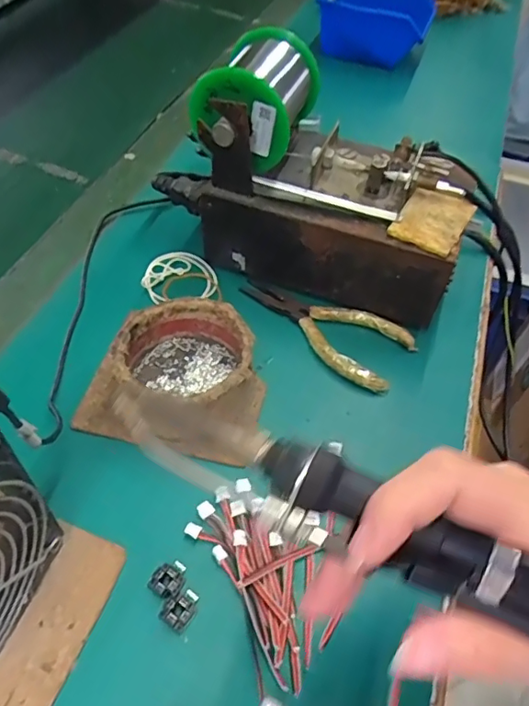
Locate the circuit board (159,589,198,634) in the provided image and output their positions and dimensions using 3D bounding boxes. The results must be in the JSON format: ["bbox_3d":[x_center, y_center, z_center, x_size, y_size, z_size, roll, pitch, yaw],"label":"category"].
[{"bbox_3d":[-0.041,0.126,0.265,0.014,0.004,0.018,30,56,17],"label":"circuit board"}]

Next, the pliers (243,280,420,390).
[{"bbox_3d":[0.041,-0.023,0.383,0.127,0.008,0.056,32,56,19],"label":"pliers"}]

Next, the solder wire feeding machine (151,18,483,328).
[{"bbox_3d":[0.041,-0.130,0.392,0.218,0.130,0.120,20,53,11],"label":"solder wire feeding machine"}]

